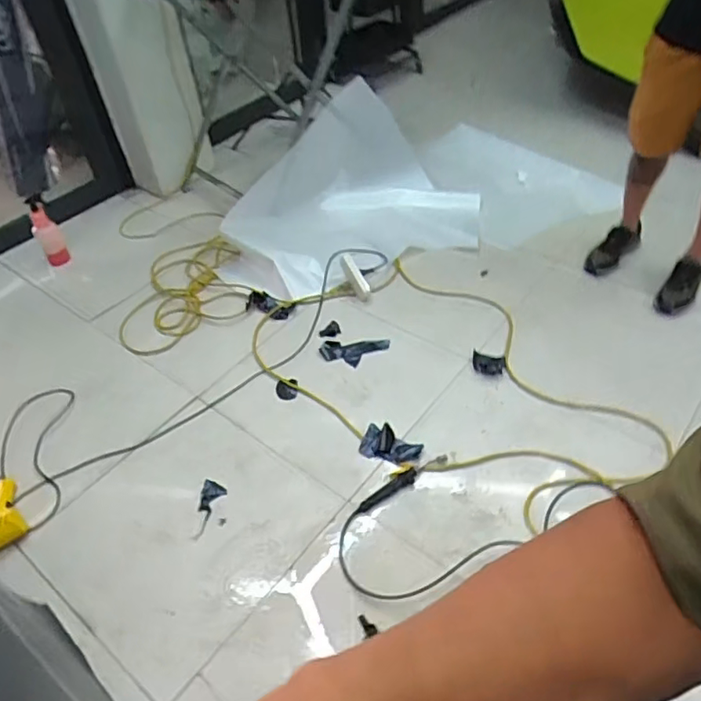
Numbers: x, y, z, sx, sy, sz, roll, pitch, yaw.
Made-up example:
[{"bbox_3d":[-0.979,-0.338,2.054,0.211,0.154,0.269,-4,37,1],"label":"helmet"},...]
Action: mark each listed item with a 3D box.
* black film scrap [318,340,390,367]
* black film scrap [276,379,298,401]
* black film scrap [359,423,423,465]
[{"bbox_3d":[0.013,0.007,1.856,0.220,0.019,0.114,-4,47,3],"label":"black film scrap"},{"bbox_3d":[-0.195,0.120,1.765,0.067,0.016,0.090,-6,46,1],"label":"black film scrap"},{"bbox_3d":[0.112,0.255,1.584,0.161,0.023,0.109,13,50,18],"label":"black film scrap"}]

